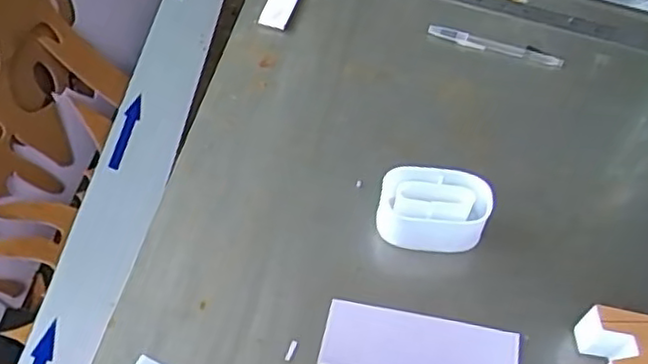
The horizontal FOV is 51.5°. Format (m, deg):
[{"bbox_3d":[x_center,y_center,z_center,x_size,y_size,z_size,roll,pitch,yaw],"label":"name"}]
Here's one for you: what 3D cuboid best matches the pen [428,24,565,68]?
[{"bbox_3d":[0.176,-0.141,0.690,0.139,0.008,0.016,18,54,11],"label":"pen"}]

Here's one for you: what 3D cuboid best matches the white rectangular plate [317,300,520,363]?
[{"bbox_3d":[0.070,0.122,0.486,0.138,0.006,0.054,11,53,6],"label":"white rectangular plate"}]

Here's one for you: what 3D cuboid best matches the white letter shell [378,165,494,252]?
[{"bbox_3d":[0.087,0.024,0.537,0.084,0.048,0.050,8,53,3],"label":"white letter shell"}]

